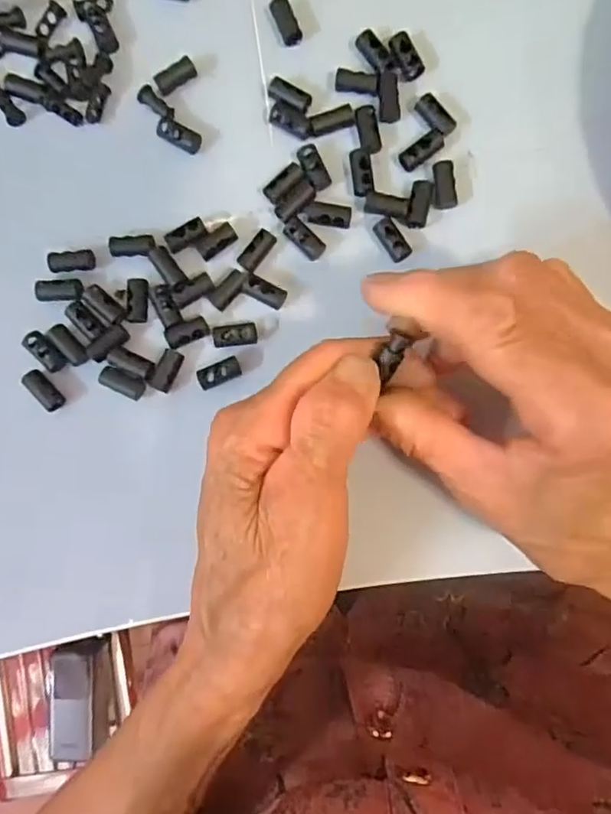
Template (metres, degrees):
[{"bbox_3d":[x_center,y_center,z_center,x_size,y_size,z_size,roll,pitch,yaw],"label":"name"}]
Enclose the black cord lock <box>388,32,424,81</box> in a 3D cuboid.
[{"bbox_3d":[0.043,-0.149,0.247,0.011,0.007,0.018,-27,86,2],"label":"black cord lock"}]

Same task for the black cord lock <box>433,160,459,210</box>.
[{"bbox_3d":[0.058,-0.092,0.243,0.009,0.007,0.020,-5,88,3],"label":"black cord lock"}]

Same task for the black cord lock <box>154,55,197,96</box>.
[{"bbox_3d":[-0.056,-0.143,0.251,0.018,0.008,0.007,-35,86,2],"label":"black cord lock"}]

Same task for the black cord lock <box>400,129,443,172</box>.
[{"bbox_3d":[0.049,-0.107,0.245,0.020,0.007,0.008,-36,86,2],"label":"black cord lock"}]

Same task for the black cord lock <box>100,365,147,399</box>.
[{"bbox_3d":[-0.077,-0.010,0.246,0.019,0.006,0.008,26,90,4],"label":"black cord lock"}]

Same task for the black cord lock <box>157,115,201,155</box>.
[{"bbox_3d":[-0.054,-0.117,0.252,0.020,0.006,0.009,31,90,4],"label":"black cord lock"}]

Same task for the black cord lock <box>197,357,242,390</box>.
[{"bbox_3d":[-0.036,-0.014,0.244,0.017,0.009,0.010,-19,87,3],"label":"black cord lock"}]

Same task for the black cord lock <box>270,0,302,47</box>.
[{"bbox_3d":[-0.008,-0.166,0.252,0.009,0.006,0.019,-25,87,2],"label":"black cord lock"}]

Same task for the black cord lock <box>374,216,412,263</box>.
[{"bbox_3d":[0.037,-0.070,0.243,0.010,0.006,0.019,-33,86,2],"label":"black cord lock"}]

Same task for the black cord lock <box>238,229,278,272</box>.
[{"bbox_3d":[-0.020,-0.066,0.246,0.008,0.008,0.018,42,91,4],"label":"black cord lock"}]

